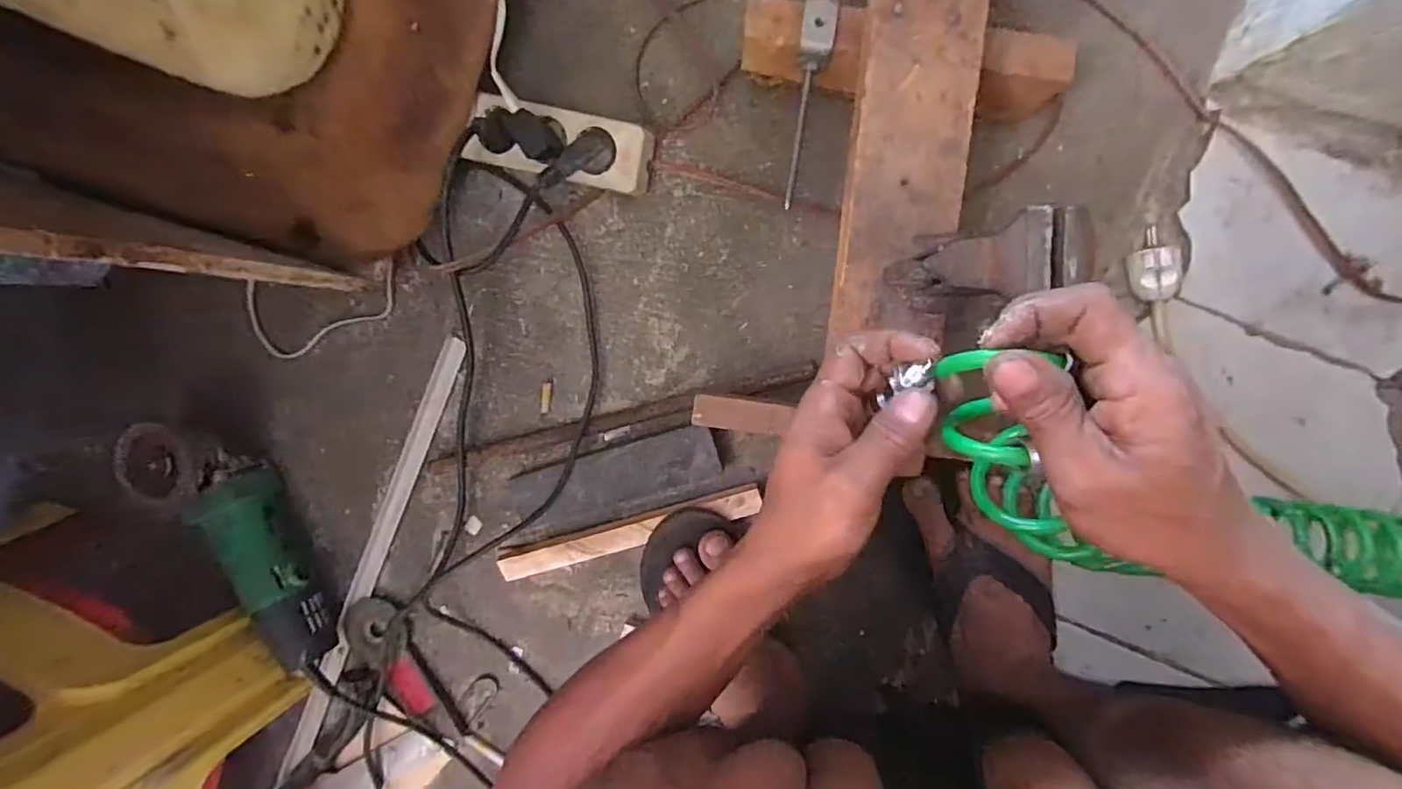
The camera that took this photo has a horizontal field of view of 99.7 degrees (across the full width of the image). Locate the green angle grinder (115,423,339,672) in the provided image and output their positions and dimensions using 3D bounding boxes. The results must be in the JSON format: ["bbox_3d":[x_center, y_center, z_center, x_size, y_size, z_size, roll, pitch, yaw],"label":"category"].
[{"bbox_3d":[-0.432,0.139,0.567,0.067,0.086,0.252,-33,91,7],"label":"green angle grinder"}]

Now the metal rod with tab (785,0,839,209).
[{"bbox_3d":[0.082,-0.224,0.463,0.026,0.023,0.146,9,111,4],"label":"metal rod with tab"}]

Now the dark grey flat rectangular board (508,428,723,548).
[{"bbox_3d":[-0.086,0.088,0.565,0.215,0.033,0.069,-18,93,6],"label":"dark grey flat rectangular board"}]

